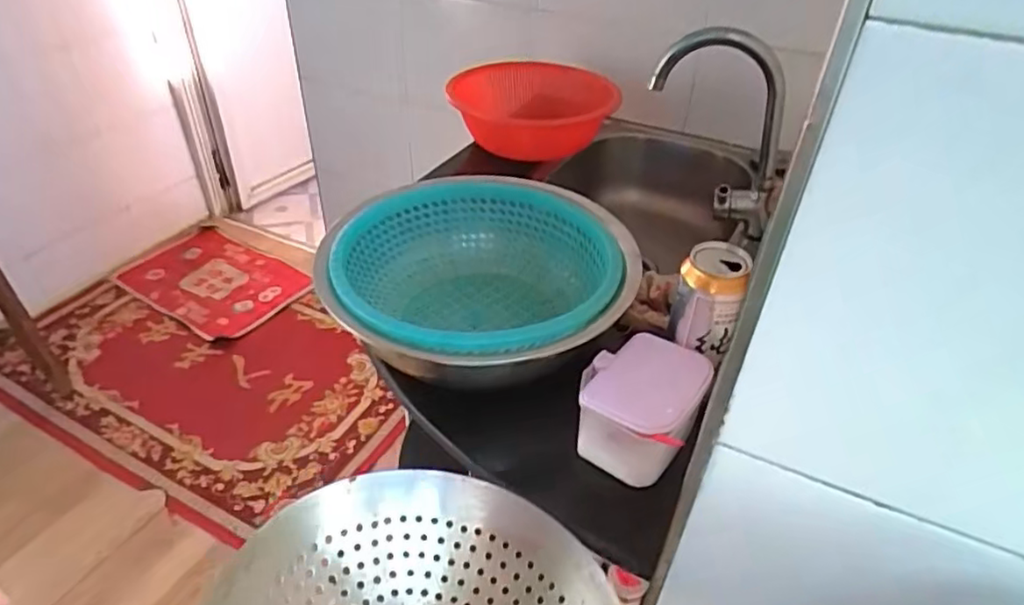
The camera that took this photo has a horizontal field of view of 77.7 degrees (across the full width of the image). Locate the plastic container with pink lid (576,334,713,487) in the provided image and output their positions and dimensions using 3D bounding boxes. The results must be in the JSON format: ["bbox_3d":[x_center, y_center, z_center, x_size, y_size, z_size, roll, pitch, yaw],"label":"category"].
[{"bbox_3d":[0.119,0.091,0.583,0.102,0.095,0.105,21,41,22],"label":"plastic container with pink lid"}]

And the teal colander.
[{"bbox_3d":[-0.034,-0.015,0.710,0.293,0.110,0.284,-3,38,-7],"label":"teal colander"}]

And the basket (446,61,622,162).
[{"bbox_3d":[0.038,-0.343,1.139,0.279,0.104,0.313,1,38,-1],"label":"basket"}]

